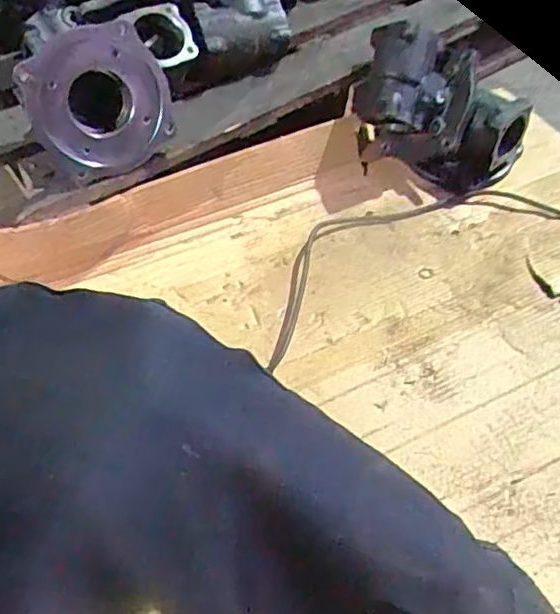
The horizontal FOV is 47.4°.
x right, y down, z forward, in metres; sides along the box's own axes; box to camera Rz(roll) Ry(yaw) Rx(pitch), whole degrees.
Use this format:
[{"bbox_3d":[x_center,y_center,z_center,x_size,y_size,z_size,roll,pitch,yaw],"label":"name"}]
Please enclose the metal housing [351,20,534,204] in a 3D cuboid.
[{"bbox_3d":[0.211,-0.263,0.838,0.227,0.218,0.114,13,53,13],"label":"metal housing"}]

